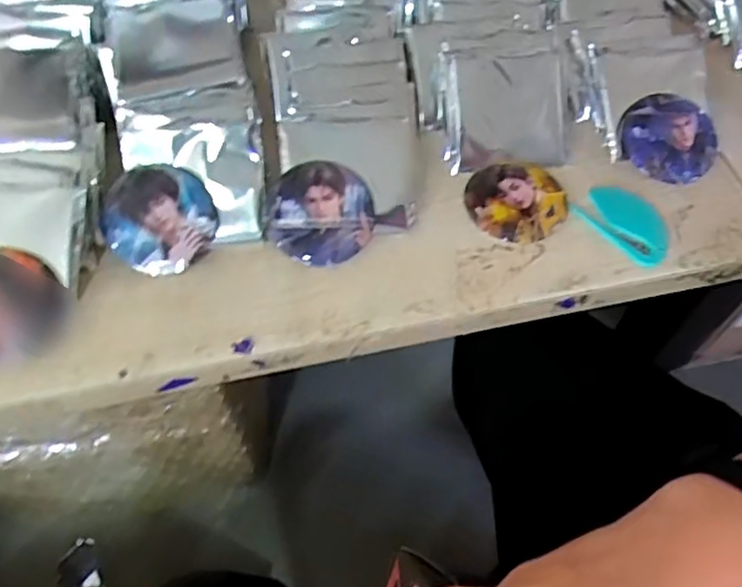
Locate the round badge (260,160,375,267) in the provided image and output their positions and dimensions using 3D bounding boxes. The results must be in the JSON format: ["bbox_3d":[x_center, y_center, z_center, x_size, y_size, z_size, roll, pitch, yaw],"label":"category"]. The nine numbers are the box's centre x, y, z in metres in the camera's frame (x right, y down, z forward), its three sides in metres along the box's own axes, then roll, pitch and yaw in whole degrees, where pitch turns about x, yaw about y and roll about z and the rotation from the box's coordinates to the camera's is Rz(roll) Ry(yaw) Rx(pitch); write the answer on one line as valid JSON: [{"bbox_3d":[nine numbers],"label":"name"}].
[{"bbox_3d":[-0.036,-0.054,0.449,0.074,0.007,0.068,0,94,-1],"label":"round badge"}]

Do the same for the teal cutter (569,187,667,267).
[{"bbox_3d":[0.183,-0.051,0.470,0.045,0.007,0.069,-37,65,-22],"label":"teal cutter"}]

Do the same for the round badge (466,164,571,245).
[{"bbox_3d":[0.104,-0.067,0.475,0.071,0.014,0.070,1,57,-1],"label":"round badge"}]

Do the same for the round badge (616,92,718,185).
[{"bbox_3d":[0.226,-0.119,0.501,0.070,0.012,0.071,1,78,-3],"label":"round badge"}]

